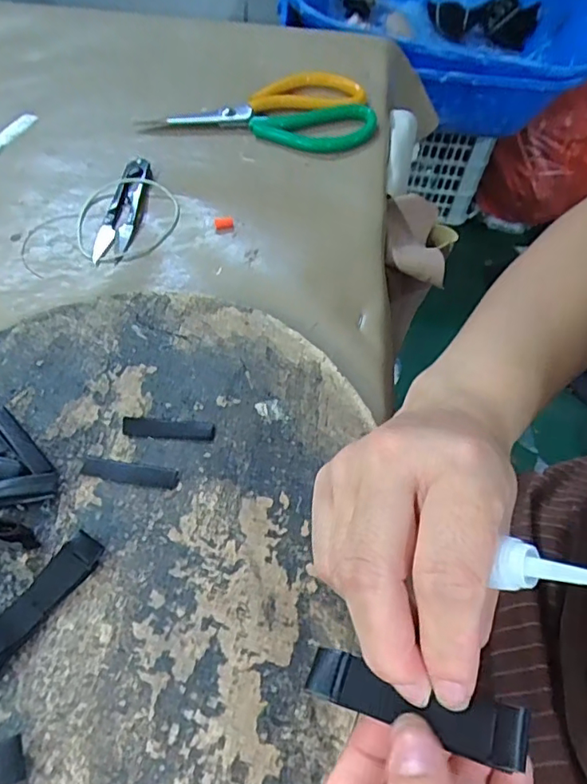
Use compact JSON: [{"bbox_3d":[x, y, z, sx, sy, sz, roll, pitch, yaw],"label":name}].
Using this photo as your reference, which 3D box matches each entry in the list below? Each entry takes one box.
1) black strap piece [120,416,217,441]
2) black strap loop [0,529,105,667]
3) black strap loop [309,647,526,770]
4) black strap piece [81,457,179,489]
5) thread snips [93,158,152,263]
[{"bbox_3d":[-0.065,0.019,0.288,0.046,0.004,0.012,4,58,0],"label":"black strap piece"},{"bbox_3d":[-0.110,0.091,0.237,0.017,0.010,0.068,33,63,17],"label":"black strap loop"},{"bbox_3d":[0.036,0.096,0.170,0.067,0.010,0.016,2,54,32],"label":"black strap loop"},{"bbox_3d":[-0.081,0.040,0.275,0.047,0.004,0.011,8,58,3],"label":"black strap piece"},{"bbox_3d":[-0.120,-0.132,0.392,0.024,0.009,0.095,8,58,2],"label":"thread snips"}]

